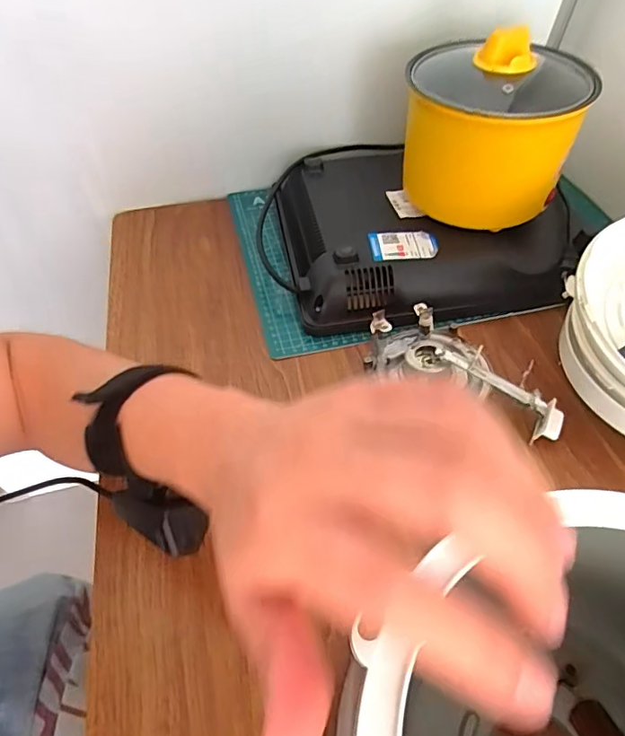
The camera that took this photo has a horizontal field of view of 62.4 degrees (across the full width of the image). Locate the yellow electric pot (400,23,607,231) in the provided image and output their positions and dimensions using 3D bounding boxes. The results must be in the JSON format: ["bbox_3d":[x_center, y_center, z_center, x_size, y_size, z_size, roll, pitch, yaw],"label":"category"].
[{"bbox_3d":[0.167,-0.230,0.493,0.154,0.172,0.150,0,50,0],"label":"yellow electric pot"}]

